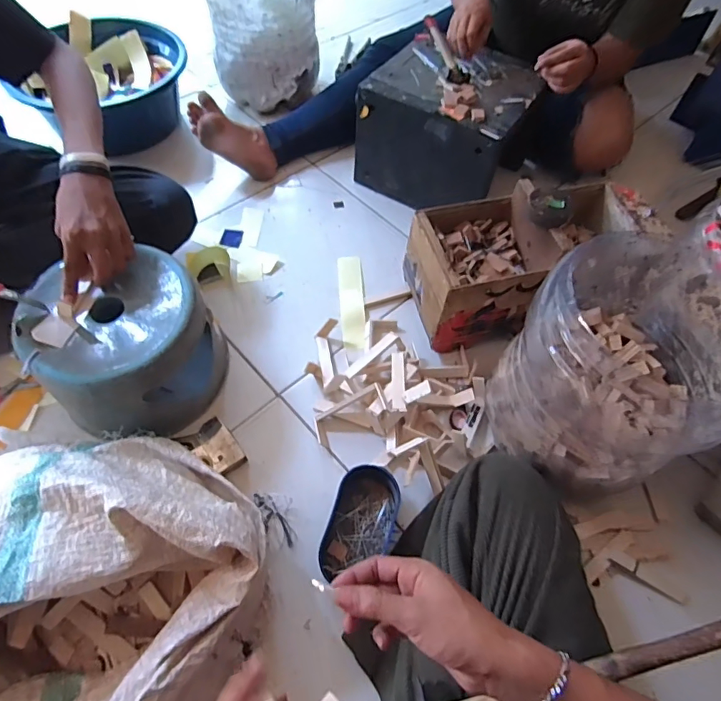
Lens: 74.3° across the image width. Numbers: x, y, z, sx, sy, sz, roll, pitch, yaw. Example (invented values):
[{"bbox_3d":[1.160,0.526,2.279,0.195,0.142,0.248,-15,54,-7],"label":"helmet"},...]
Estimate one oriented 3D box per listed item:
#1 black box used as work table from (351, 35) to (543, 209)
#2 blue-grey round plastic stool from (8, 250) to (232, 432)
[{"bbox_3d":[0.166,-0.434,0.943,0.270,0.215,0.244,29,61,14],"label":"black box used as work table"},{"bbox_3d":[-0.329,-0.005,0.686,0.219,0.178,0.219,2,58,-3],"label":"blue-grey round plastic stool"}]

